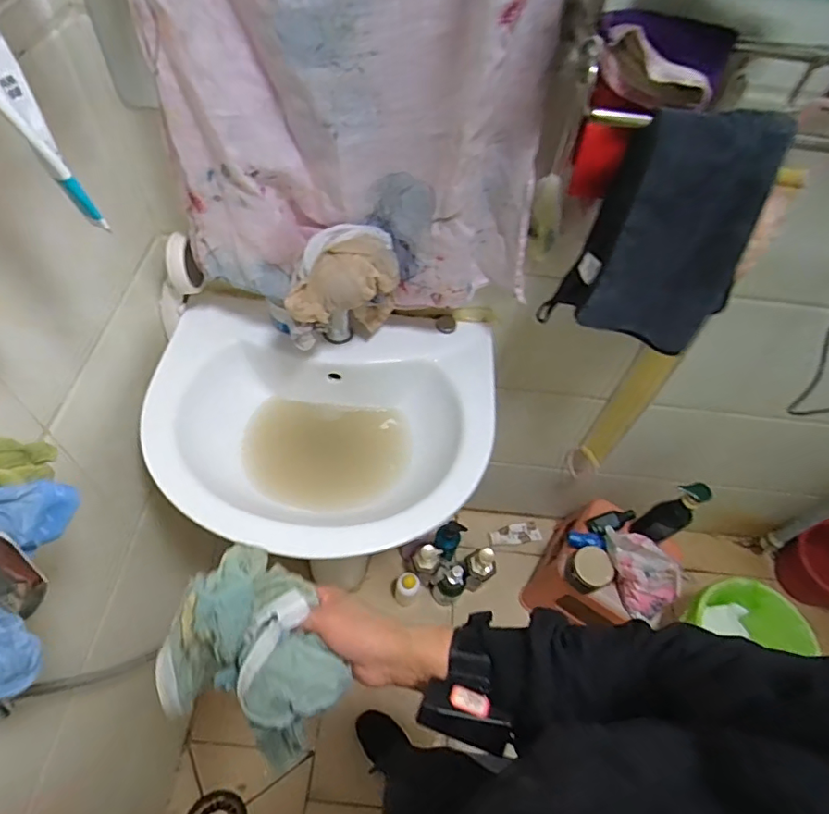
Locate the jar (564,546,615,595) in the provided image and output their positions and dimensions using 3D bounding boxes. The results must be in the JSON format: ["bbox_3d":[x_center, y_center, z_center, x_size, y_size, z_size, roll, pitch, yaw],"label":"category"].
[{"bbox_3d":[0.397,0.366,1.213,0.085,0.102,0.098,-29,63,-23],"label":"jar"}]

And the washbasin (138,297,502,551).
[{"bbox_3d":[-0.143,0.031,0.896,0.541,0.153,0.384,2,55,-4],"label":"washbasin"}]

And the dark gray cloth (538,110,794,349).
[{"bbox_3d":[0.314,-0.199,0.646,0.198,0.270,0.078,13,55,3],"label":"dark gray cloth"}]

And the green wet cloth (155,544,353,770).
[{"bbox_3d":[-0.129,0.203,0.454,0.141,0.069,0.133,26,57,13],"label":"green wet cloth"}]

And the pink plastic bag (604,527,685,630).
[{"bbox_3d":[0.487,0.349,1.172,0.080,0.190,0.196,-21,60,-18],"label":"pink plastic bag"}]

